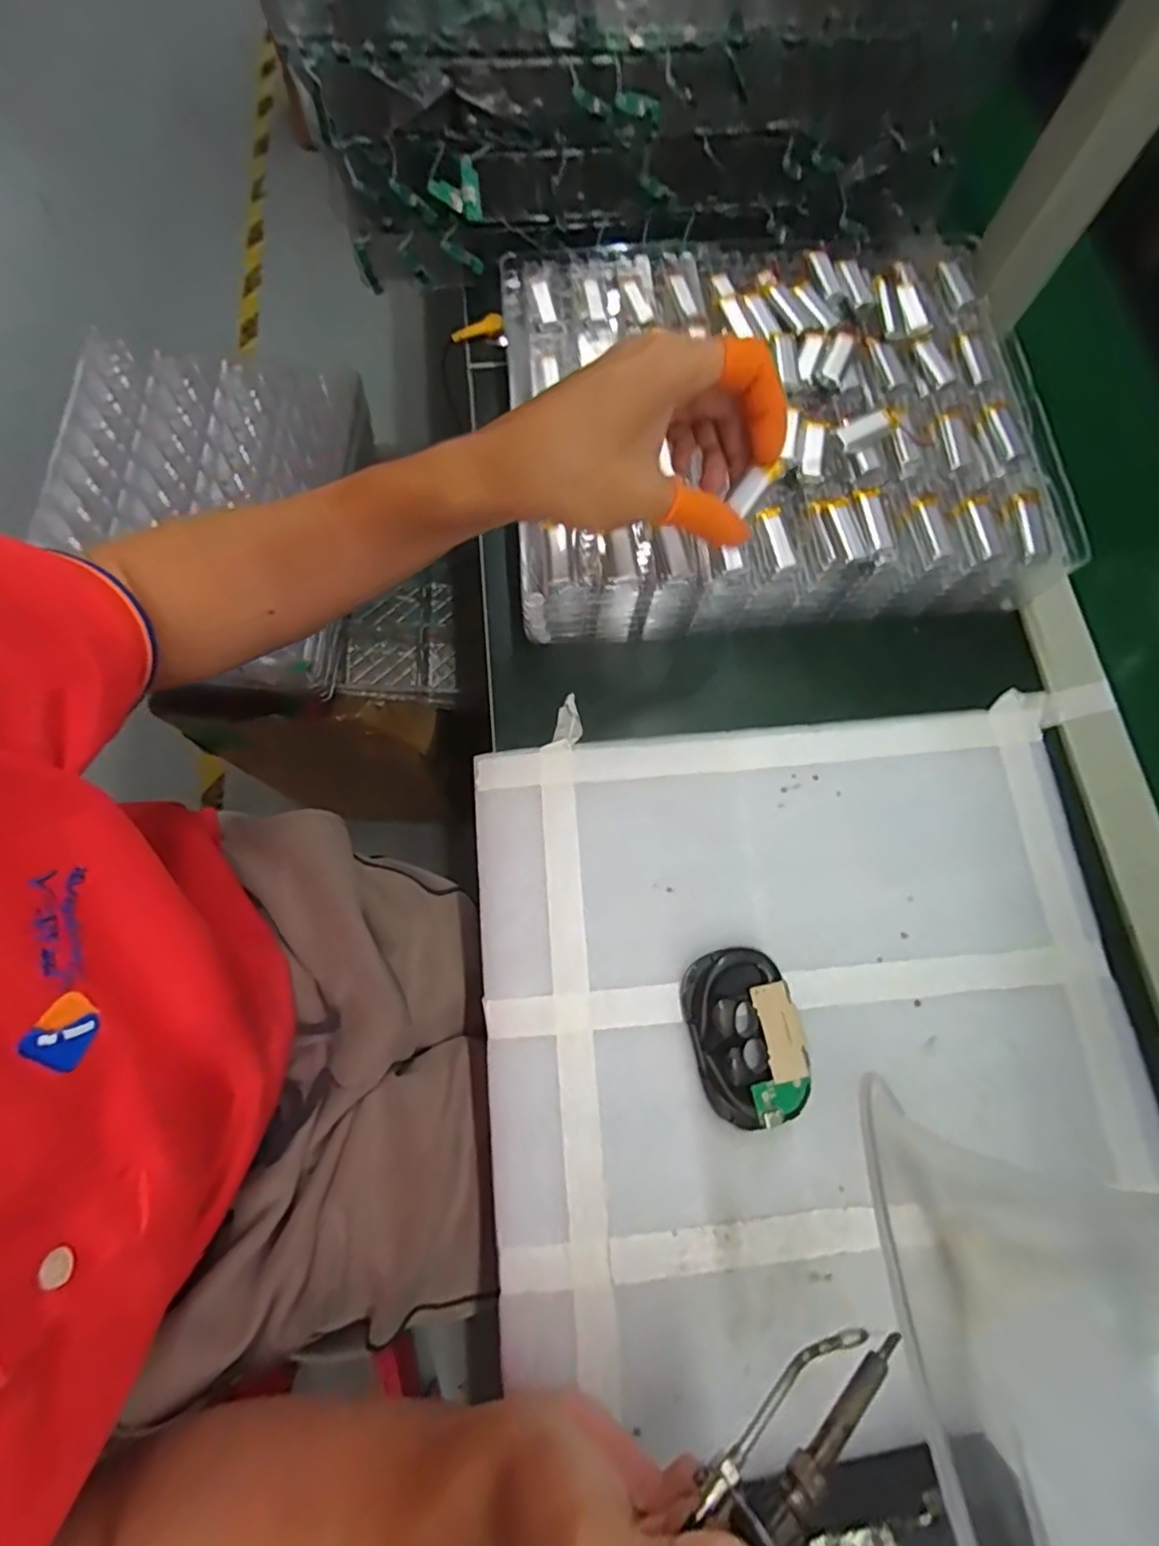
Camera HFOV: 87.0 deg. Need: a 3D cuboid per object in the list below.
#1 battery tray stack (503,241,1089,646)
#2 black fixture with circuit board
[{"bbox_3d":[0.116,-0.221,0.395,0.323,0.064,0.267,-4,73,-3],"label":"battery tray stack"},{"bbox_3d":[0.085,0.134,0.311,0.054,0.016,0.082,-12,74,-5],"label":"black fixture with circuit board"}]

